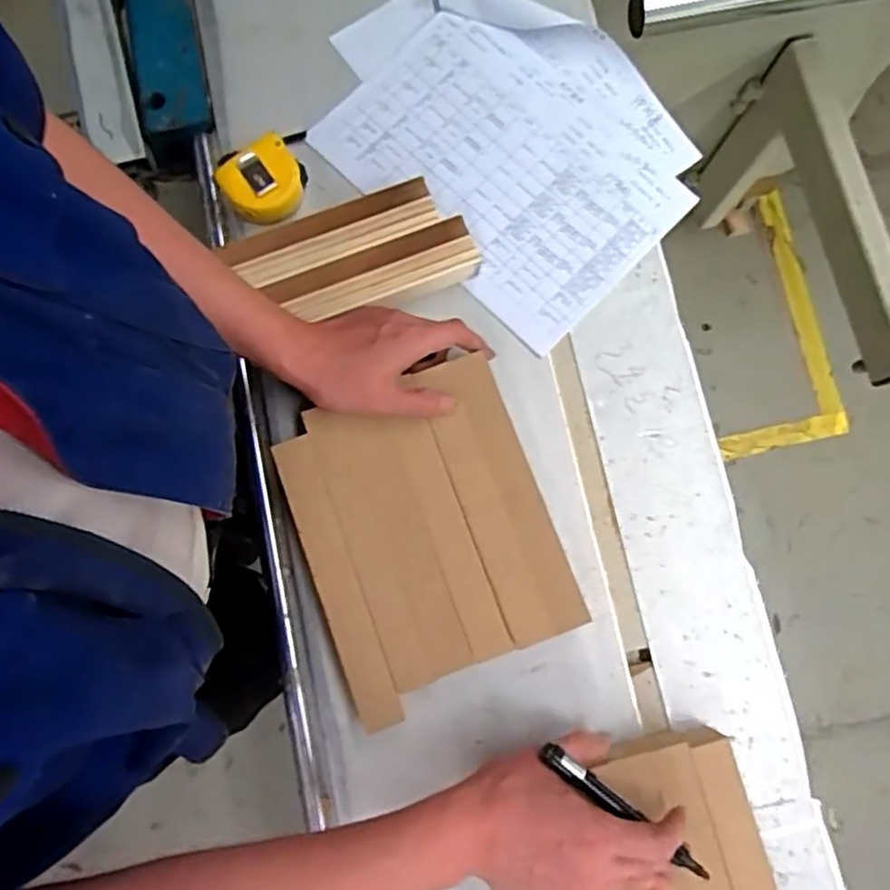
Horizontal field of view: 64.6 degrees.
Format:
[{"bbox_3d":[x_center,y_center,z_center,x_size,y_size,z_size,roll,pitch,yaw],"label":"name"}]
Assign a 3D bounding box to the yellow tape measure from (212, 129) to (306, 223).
[{"bbox_3d":[-0.158,-0.240,0.629,0.088,0.034,0.078,-24,81,-5],"label":"yellow tape measure"}]

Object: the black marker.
[{"bbox_3d":[0.124,0.248,0.470,0.132,0.013,0.013,37,81,0],"label":"black marker"}]

